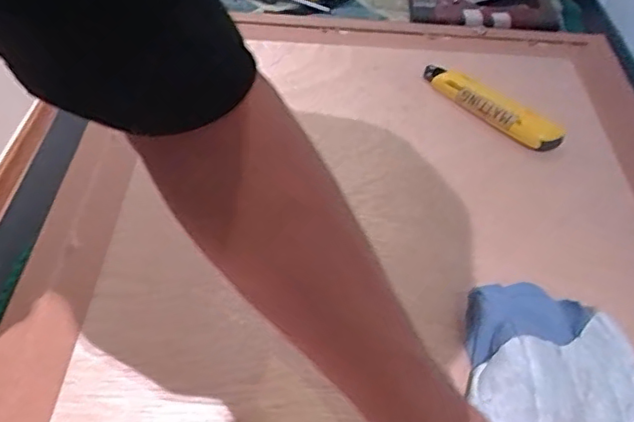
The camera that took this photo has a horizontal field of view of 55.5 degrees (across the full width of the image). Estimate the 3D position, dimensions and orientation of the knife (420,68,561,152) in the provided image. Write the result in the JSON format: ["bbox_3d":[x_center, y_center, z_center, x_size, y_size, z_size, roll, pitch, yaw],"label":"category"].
[{"bbox_3d":[0.151,-0.093,0.539,0.021,0.027,0.143,-34,58,-31],"label":"knife"}]

